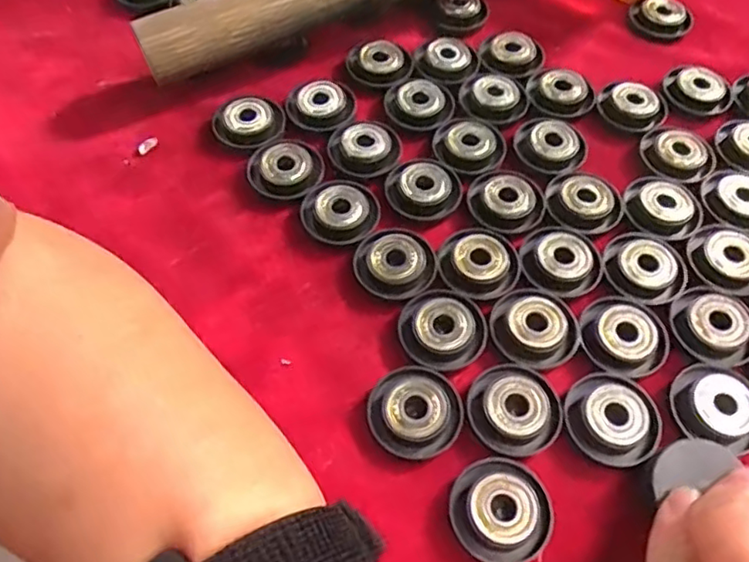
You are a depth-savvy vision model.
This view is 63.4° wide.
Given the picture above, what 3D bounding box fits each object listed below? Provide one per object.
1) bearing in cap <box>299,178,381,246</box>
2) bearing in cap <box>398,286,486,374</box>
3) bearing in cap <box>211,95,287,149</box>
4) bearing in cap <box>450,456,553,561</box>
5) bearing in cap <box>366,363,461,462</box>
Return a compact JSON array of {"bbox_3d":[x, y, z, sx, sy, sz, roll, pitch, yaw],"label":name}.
[{"bbox_3d":[-0.015,-0.031,0.256,0.032,0.006,0.030,-5,61,-4],"label":"bearing in cap"},{"bbox_3d":[0.026,0.017,0.230,0.032,0.006,0.033,1,60,-1],"label":"bearing in cap"},{"bbox_3d":[-0.059,-0.076,0.282,0.033,0.005,0.031,1,60,-1],"label":"bearing in cap"},{"bbox_3d":[0.041,0.075,0.199,0.031,0.008,0.032,1,60,-1],"label":"bearing in cap"},{"bbox_3d":[0.015,0.046,0.216,0.031,0.008,0.033,1,60,-1],"label":"bearing in cap"}]

